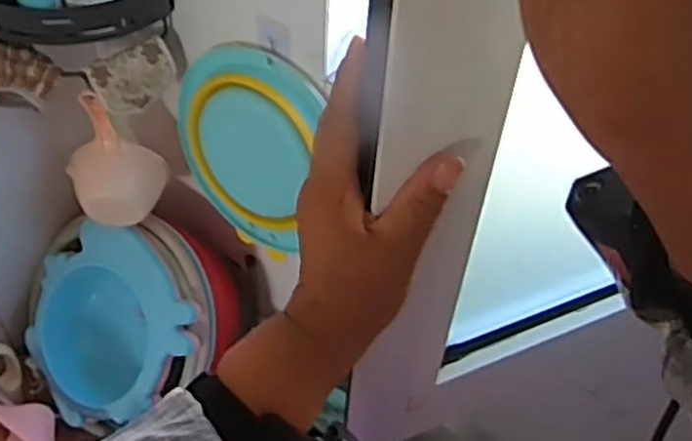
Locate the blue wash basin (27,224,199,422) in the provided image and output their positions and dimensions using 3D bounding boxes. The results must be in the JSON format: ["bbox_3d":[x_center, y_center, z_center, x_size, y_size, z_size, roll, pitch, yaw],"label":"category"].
[{"bbox_3d":[-0.396,0.170,1.272,0.302,0.322,0.110,41,16,18],"label":"blue wash basin"}]

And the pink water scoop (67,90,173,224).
[{"bbox_3d":[-0.356,-0.096,1.131,0.146,0.192,0.096,-13,49,-17],"label":"pink water scoop"}]

